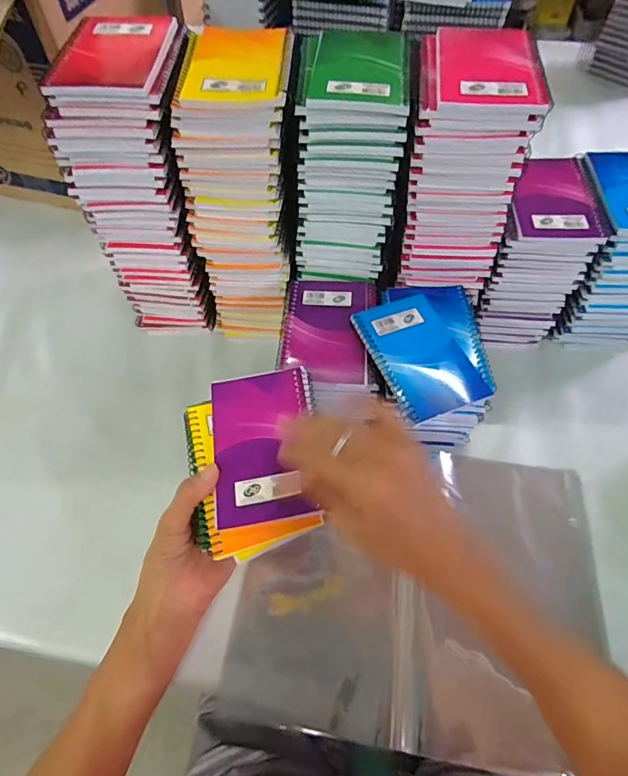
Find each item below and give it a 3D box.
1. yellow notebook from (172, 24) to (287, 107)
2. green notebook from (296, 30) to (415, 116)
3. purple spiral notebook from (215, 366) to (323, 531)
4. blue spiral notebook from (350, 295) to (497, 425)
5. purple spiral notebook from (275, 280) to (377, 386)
[{"bbox_3d":[-0.068,-0.275,0.382,0.086,0.014,0.108,-1,57,1],"label":"yellow notebook"},{"bbox_3d":[0.036,-0.271,0.387,0.095,0.011,0.124,2,57,3],"label":"green notebook"},{"bbox_3d":[-0.039,0.041,0.364,0.082,0.010,0.129,-10,56,0],"label":"purple spiral notebook"},{"bbox_3d":[0.096,-0.032,0.424,0.081,0.007,0.128,-18,58,-11],"label":"blue spiral notebook"},{"bbox_3d":[0.013,-0.060,0.452,0.086,0.005,0.129,6,58,5],"label":"purple spiral notebook"}]

